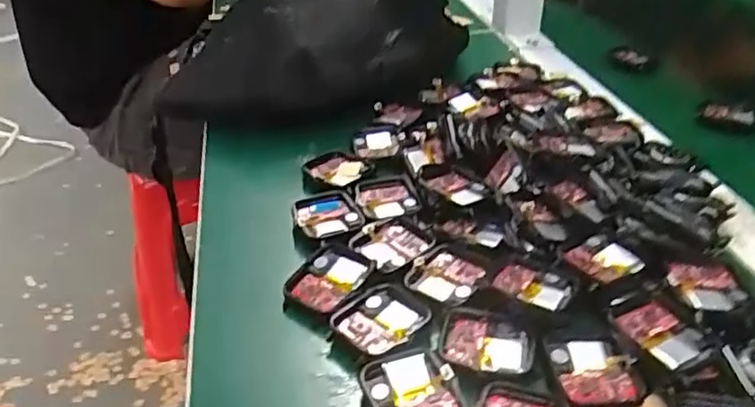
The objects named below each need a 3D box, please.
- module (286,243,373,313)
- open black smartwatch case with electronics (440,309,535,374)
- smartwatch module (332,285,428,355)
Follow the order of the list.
[{"bbox_3d":[-0.025,0.040,0.335,0.036,0.010,0.040,20,38,27],"label":"module"},{"bbox_3d":[0.051,0.064,0.296,0.041,0.004,0.035,7,34,10],"label":"open black smartwatch case with electronics"},{"bbox_3d":[0.003,0.056,0.312,0.042,0.007,0.036,-26,41,-34],"label":"smartwatch module"}]

